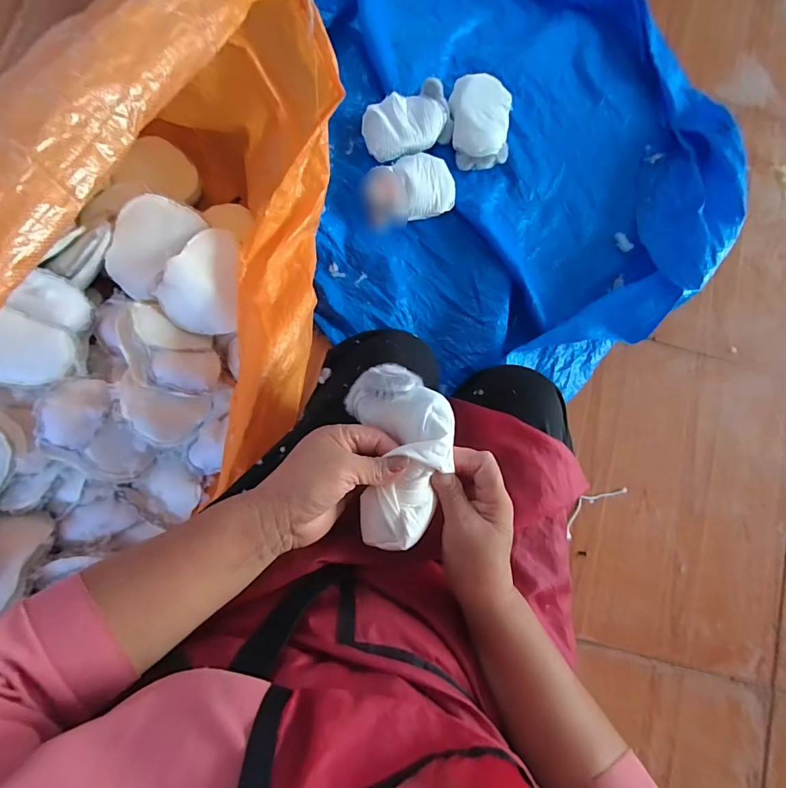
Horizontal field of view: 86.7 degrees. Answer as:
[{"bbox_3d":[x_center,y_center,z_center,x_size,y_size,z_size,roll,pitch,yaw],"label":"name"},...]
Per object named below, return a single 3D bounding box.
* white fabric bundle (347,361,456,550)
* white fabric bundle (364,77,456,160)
[{"bbox_3d":[0.007,0.051,0.360,0.089,0.065,0.153,-10,85,-2],"label":"white fabric bundle"},{"bbox_3d":[0.030,-0.559,0.866,0.178,0.062,0.114,-22,85,-5],"label":"white fabric bundle"}]

